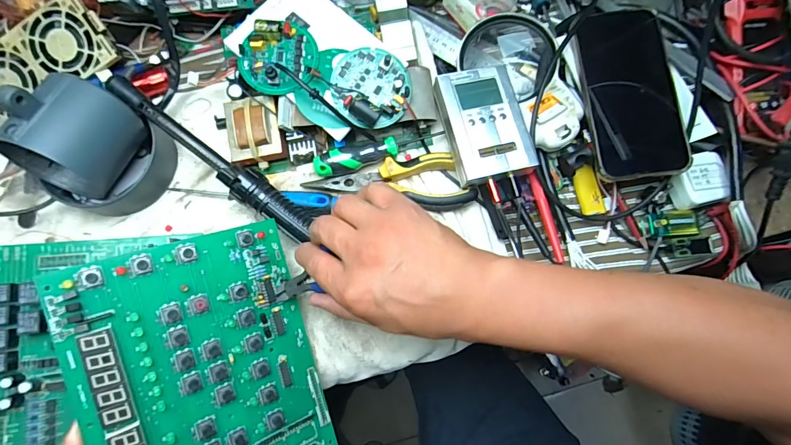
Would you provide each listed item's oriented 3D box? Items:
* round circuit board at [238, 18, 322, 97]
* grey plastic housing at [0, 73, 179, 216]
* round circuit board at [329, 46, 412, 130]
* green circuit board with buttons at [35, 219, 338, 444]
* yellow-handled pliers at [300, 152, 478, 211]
[{"bbox_3d":[-0.105,-0.148,0.363,0.069,0.022,0.060,-20,79,-6],"label":"round circuit board"},{"bbox_3d":[-0.264,-0.068,0.344,0.079,0.115,0.089,24,78,4],"label":"grey plastic housing"},{"bbox_3d":[-0.021,-0.121,0.363,0.070,0.029,0.067,0,89,-6],"label":"round circuit board"},{"bbox_3d":[-0.137,0.119,0.307,0.156,0.009,0.211,-17,93,-33],"label":"green circuit board with buttons"},{"bbox_3d":[-0.004,-0.037,0.372,0.150,0.013,0.054,-1,78,-2],"label":"yellow-handled pliers"}]

